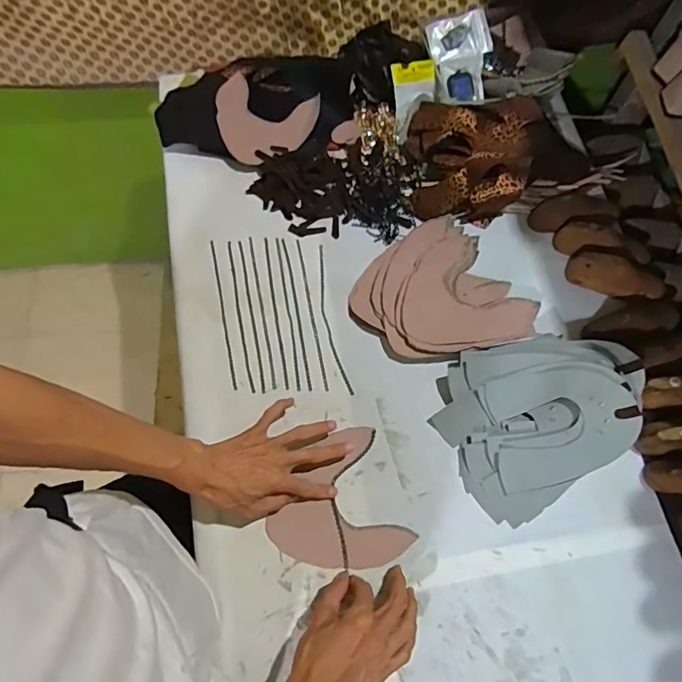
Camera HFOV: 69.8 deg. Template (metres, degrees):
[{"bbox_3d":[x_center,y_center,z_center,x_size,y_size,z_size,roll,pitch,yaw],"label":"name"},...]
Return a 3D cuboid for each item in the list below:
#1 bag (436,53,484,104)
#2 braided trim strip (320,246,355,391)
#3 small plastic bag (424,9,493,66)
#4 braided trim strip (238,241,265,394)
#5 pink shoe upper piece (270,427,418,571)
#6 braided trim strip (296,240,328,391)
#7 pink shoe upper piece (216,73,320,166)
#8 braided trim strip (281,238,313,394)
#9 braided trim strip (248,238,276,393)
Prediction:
[{"bbox_3d":[0.194,-0.428,0.802,0.077,0.012,0.074,-3,94,-5],"label":"bag"},{"bbox_3d":[-0.016,-0.034,0.700,0.020,0.006,0.234,-10,68,-5],"label":"braided trim strip"},{"bbox_3d":[0.196,-0.499,0.809,0.099,0.020,0.077,-13,86,4],"label":"small plastic bag"},{"bbox_3d":[-0.129,-0.040,0.701,0.006,0.010,0.236,-11,68,-5],"label":"braided trim strip"},{"bbox_3d":[-0.011,0.207,0.609,0.161,0.006,0.162,-20,72,-8],"label":"pink shoe upper piece"},{"bbox_3d":[-0.043,-0.042,0.703,0.006,0.008,0.238,-10,68,-5],"label":"braided trim strip"},{"bbox_3d":[-0.129,-0.355,0.789,0.153,0.027,0.150,18,69,6],"label":"pink shoe upper piece"},{"bbox_3d":[-0.063,-0.043,0.697,0.008,0.010,0.235,-10,68,-5],"label":"braided trim strip"},{"bbox_3d":[-0.114,-0.044,0.704,0.007,0.011,0.238,-11,68,-5],"label":"braided trim strip"}]

